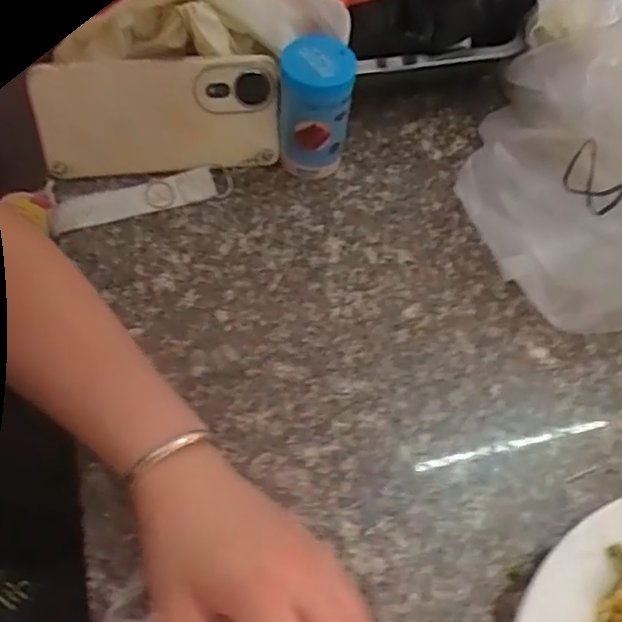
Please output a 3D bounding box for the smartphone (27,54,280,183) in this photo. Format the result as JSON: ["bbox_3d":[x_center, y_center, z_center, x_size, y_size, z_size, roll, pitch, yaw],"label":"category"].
[{"bbox_3d":[-0.106,-0.134,0.453,0.163,0.078,0.012,-3,32,-2],"label":"smartphone"}]

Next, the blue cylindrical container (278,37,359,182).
[{"bbox_3d":[0.002,-0.139,0.455,0.050,0.092,0.045,9,59,1],"label":"blue cylindrical container"}]

